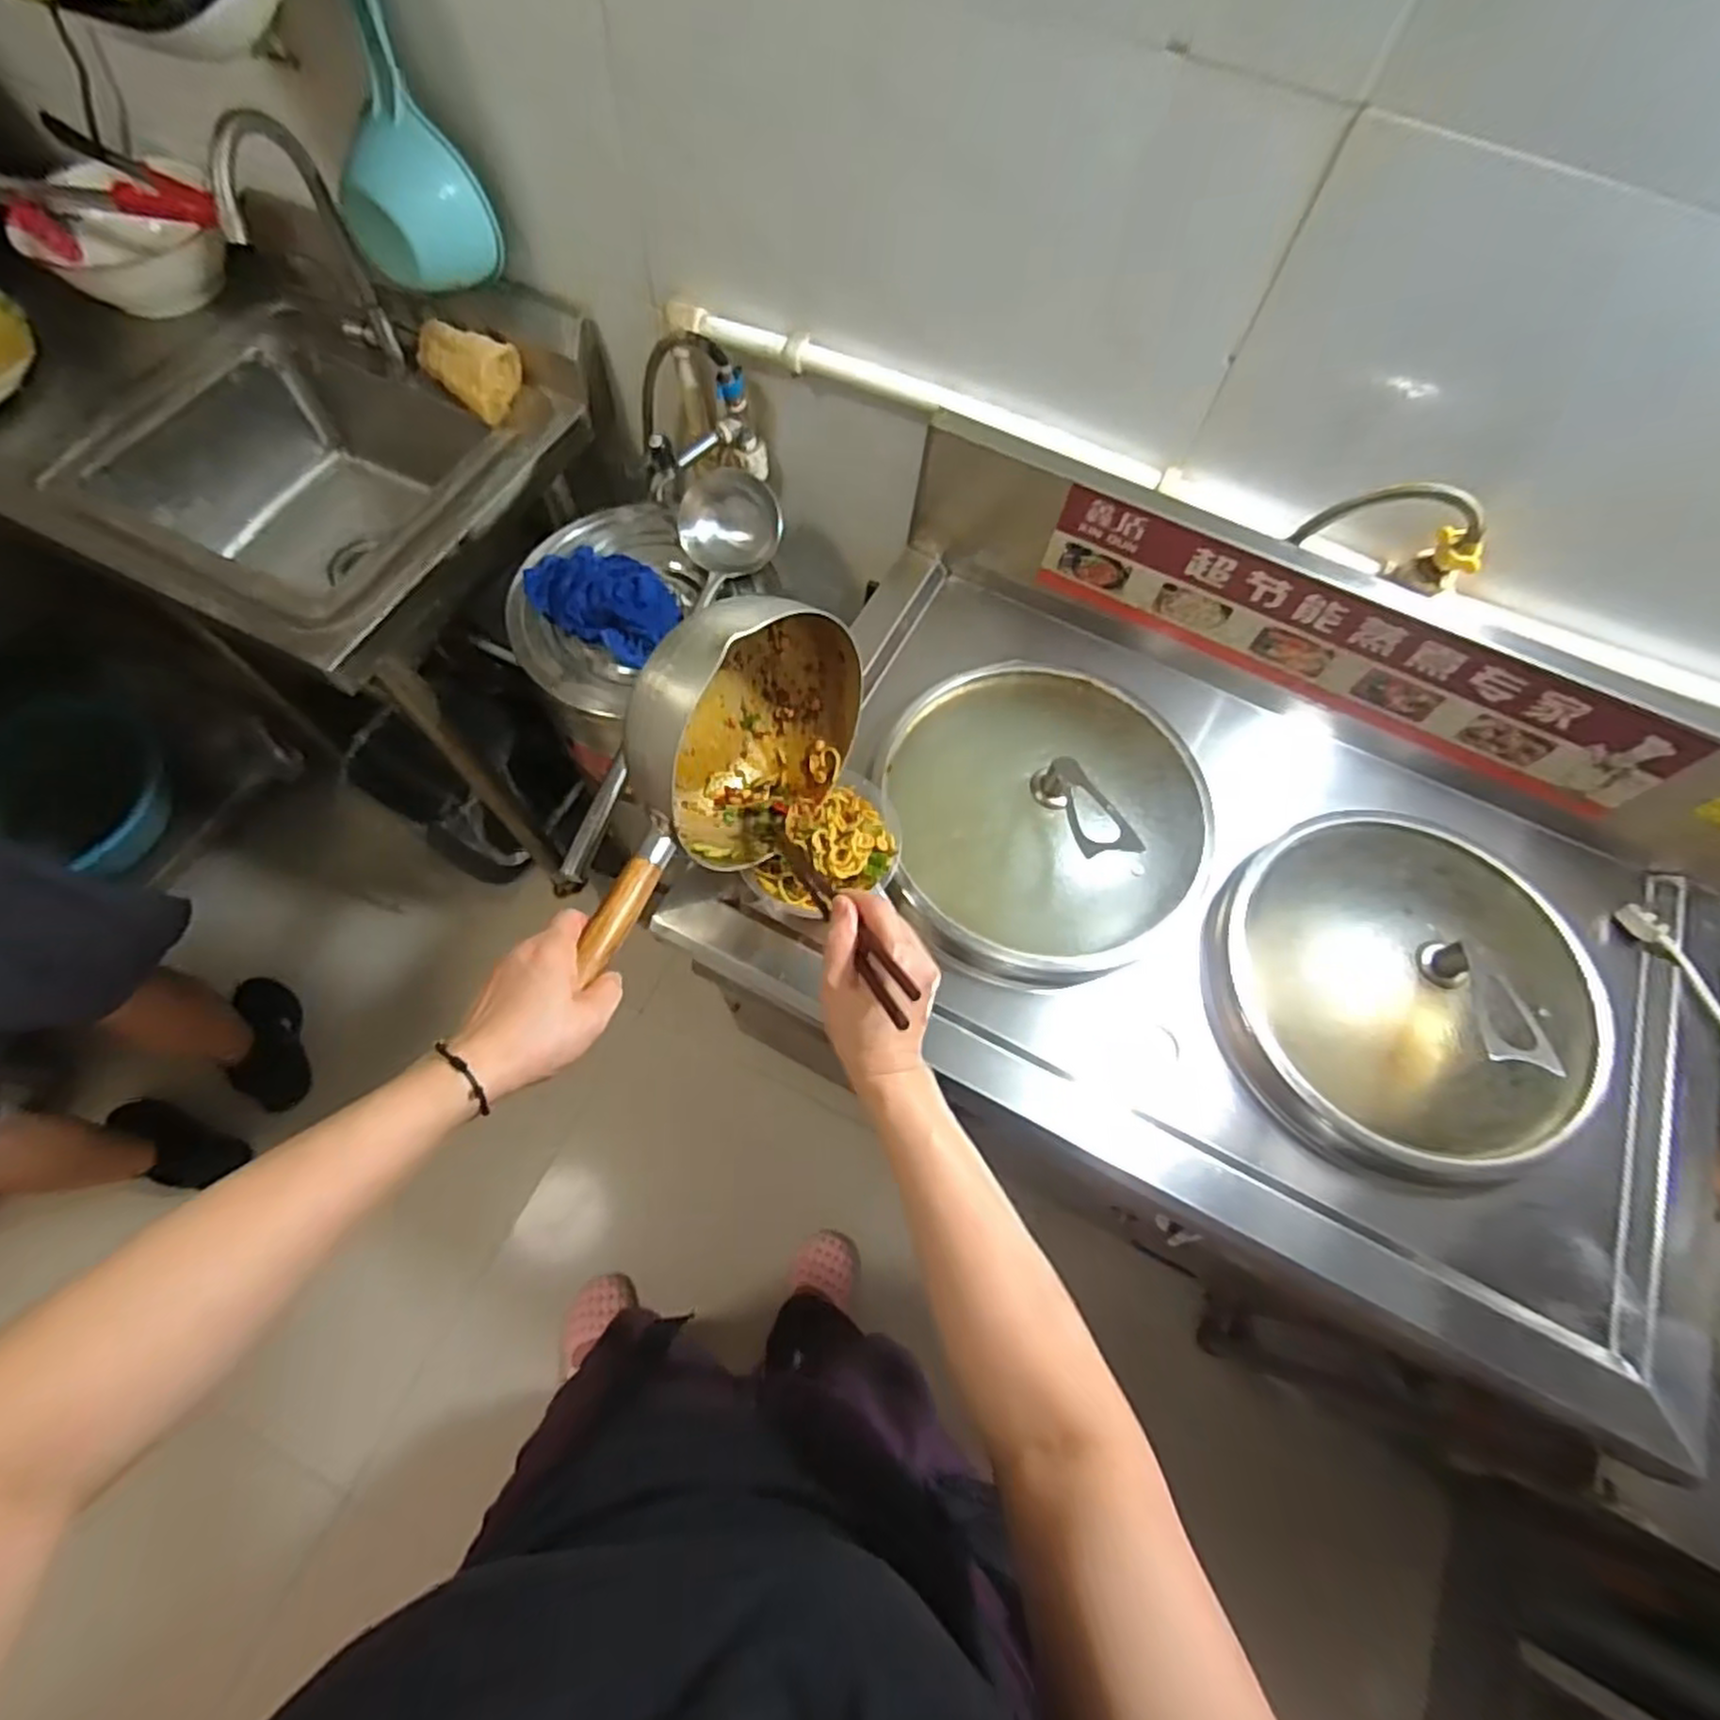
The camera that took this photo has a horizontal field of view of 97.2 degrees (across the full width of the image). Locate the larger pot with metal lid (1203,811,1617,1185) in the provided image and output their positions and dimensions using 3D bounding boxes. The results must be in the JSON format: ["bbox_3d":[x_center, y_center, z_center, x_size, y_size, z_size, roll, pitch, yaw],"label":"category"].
[{"bbox_3d":[0.480,0.097,0.650,0.316,0.133,0.304,1,66,-3],"label":"larger pot with metal lid"}]

